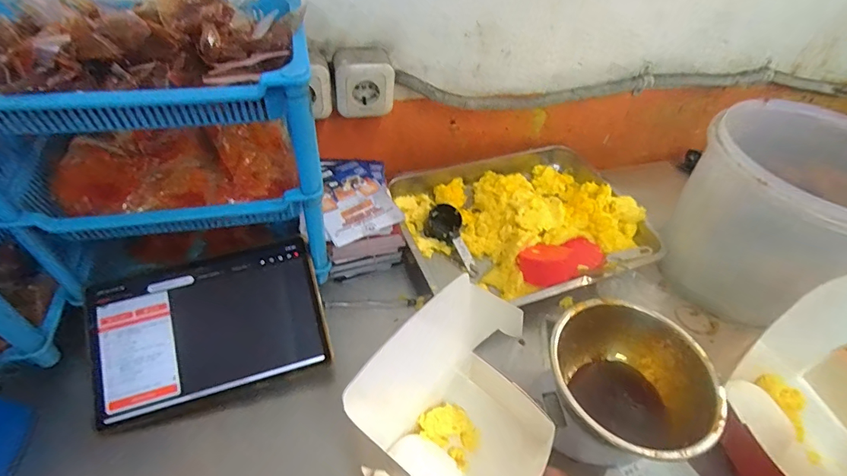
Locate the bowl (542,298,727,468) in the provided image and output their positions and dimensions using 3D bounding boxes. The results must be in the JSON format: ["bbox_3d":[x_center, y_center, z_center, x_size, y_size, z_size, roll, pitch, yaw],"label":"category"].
[{"bbox_3d":[0.218,0.168,0.480,0.166,0.107,0.160,3,48,-3],"label":"bowl"}]

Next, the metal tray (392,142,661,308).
[{"bbox_3d":[0.157,-0.032,0.697,0.385,0.068,0.290,-14,51,-18],"label":"metal tray"}]

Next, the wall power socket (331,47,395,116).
[{"bbox_3d":[-0.087,-0.226,0.621,0.085,0.078,0.052,-9,50,-14],"label":"wall power socket"}]

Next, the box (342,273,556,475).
[{"bbox_3d":[0.042,0.170,0.427,0.143,0.199,0.206,31,52,20],"label":"box"}]

